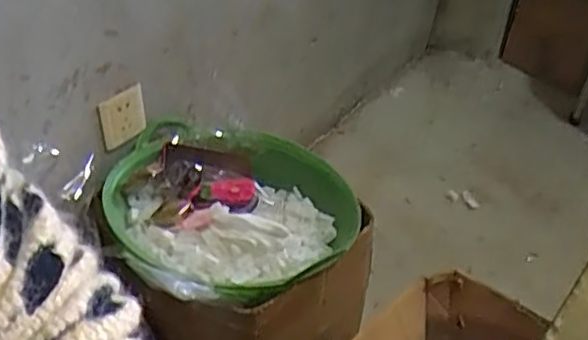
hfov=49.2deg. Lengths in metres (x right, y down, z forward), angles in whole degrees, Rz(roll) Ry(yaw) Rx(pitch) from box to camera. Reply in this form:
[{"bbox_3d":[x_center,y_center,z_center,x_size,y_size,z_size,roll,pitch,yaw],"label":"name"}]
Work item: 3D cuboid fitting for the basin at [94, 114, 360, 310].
[{"bbox_3d":[-0.094,0.047,1.010,0.350,0.115,0.382,2,38,-2],"label":"basin"}]

